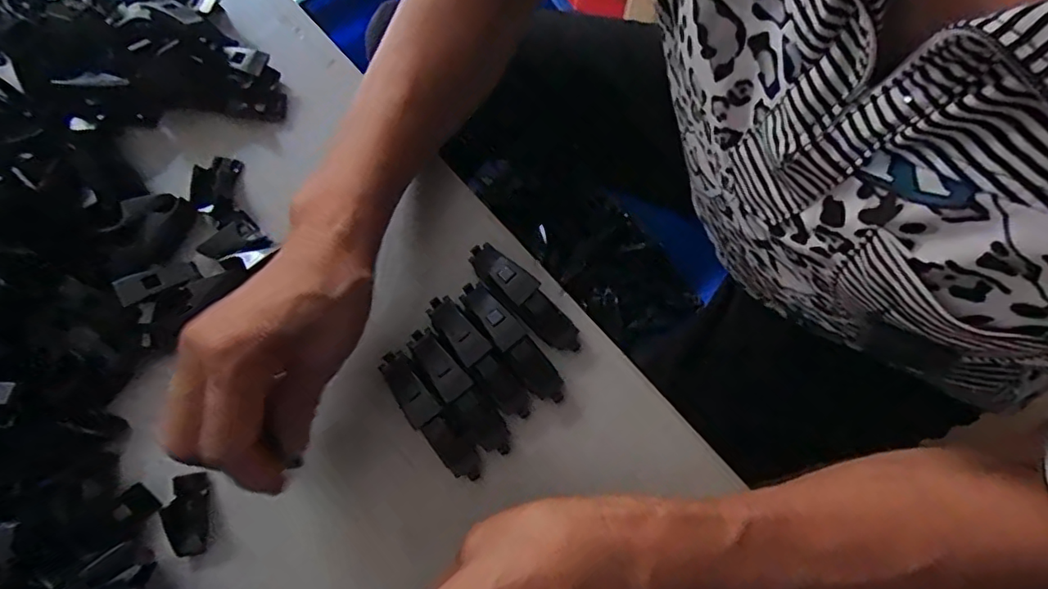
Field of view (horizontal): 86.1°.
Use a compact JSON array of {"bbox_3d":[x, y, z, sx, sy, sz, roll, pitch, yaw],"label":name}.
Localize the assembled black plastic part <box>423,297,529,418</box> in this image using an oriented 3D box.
[{"bbox_3d":[-0.026,0.033,0.309,0.019,0.014,0.082,-38,78,-8],"label":"assembled black plastic part"}]

